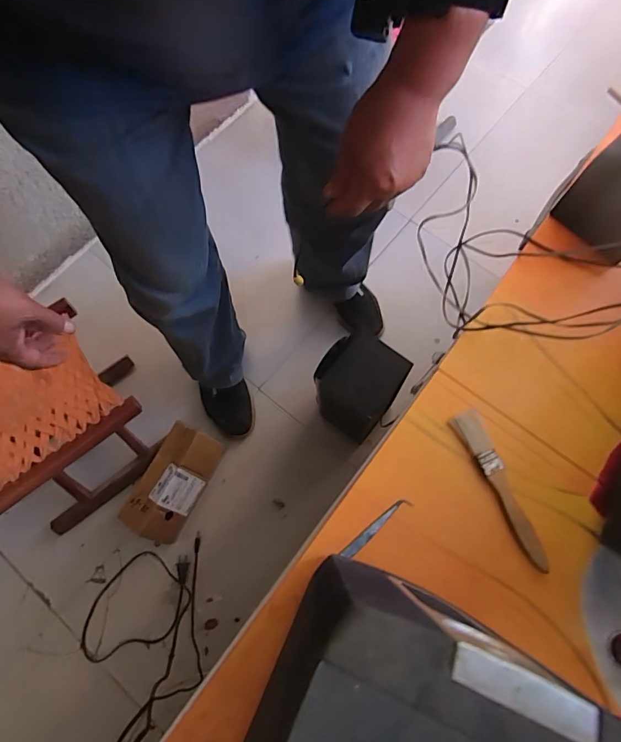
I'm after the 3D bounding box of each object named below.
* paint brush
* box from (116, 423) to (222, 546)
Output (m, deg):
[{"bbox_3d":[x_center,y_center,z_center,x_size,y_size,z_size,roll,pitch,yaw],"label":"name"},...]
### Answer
[{"bbox_3d":[0.181,0.106,0.406,0.027,0.013,0.149,-25,74,-8],"label":"paint brush"},{"bbox_3d":[-0.280,0.224,0.880,0.114,0.101,0.218,25,74,8],"label":"box"}]

